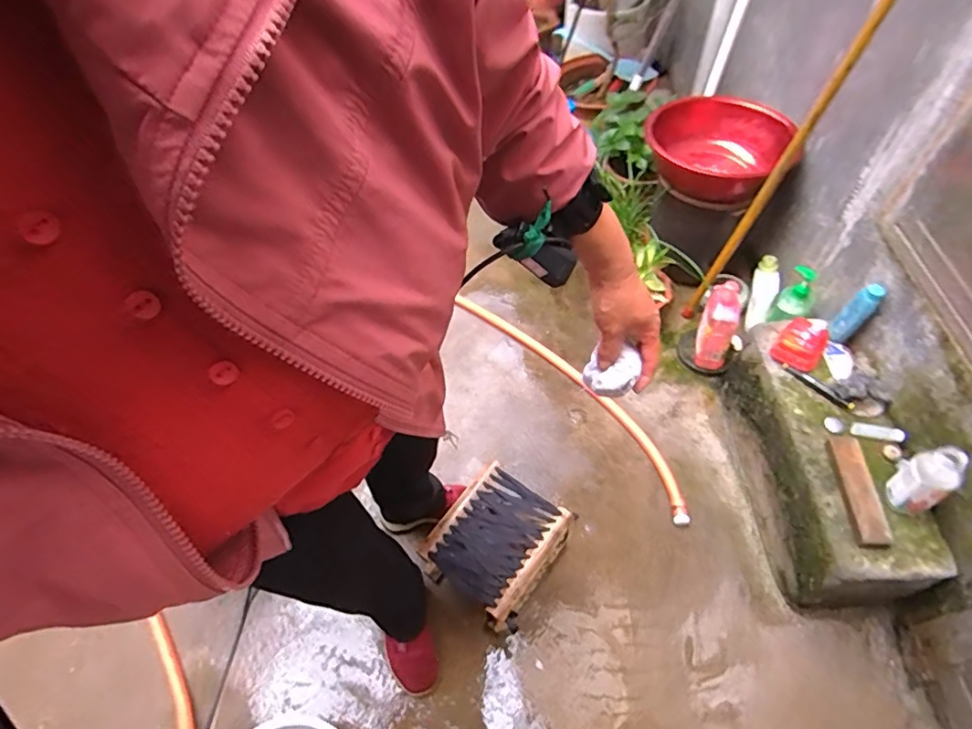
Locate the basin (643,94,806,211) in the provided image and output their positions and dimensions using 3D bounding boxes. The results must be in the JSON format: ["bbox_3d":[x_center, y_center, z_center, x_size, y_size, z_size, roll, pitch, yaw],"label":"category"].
[{"bbox_3d":[0.670,-0.643,1.614,0.435,0.158,0.435,-2,55,2],"label":"basin"}]

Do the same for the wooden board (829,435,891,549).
[{"bbox_3d":[0.743,0.249,1.080,0.057,0.032,0.229,3,56,6],"label":"wooden board"}]

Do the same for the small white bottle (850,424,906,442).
[{"bbox_3d":[0.837,0.147,1.156,0.097,0.028,0.024,13,57,12],"label":"small white bottle"}]

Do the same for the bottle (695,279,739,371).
[{"bbox_3d":[0.641,-0.095,1.516,0.093,0.267,0.112,15,58,13],"label":"bottle"}]

